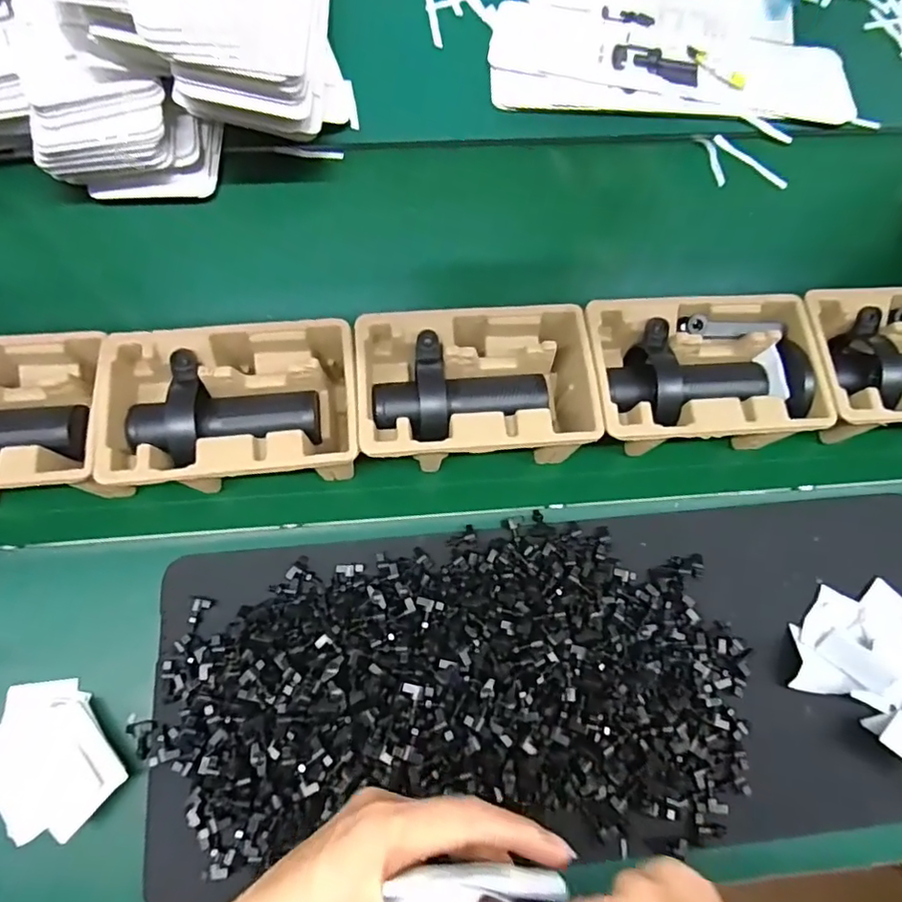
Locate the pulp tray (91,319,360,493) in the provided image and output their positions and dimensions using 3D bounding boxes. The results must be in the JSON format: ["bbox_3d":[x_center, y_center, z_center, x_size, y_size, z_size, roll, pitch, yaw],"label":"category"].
[{"bbox_3d":[-0.206,-0.036,0.552,0.229,0.081,0.152,-7,73,-10],"label":"pulp tray"}]

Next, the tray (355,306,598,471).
[{"bbox_3d":[0.021,-0.055,0.579,0.229,0.104,0.158,-2,72,-8],"label":"tray"}]

